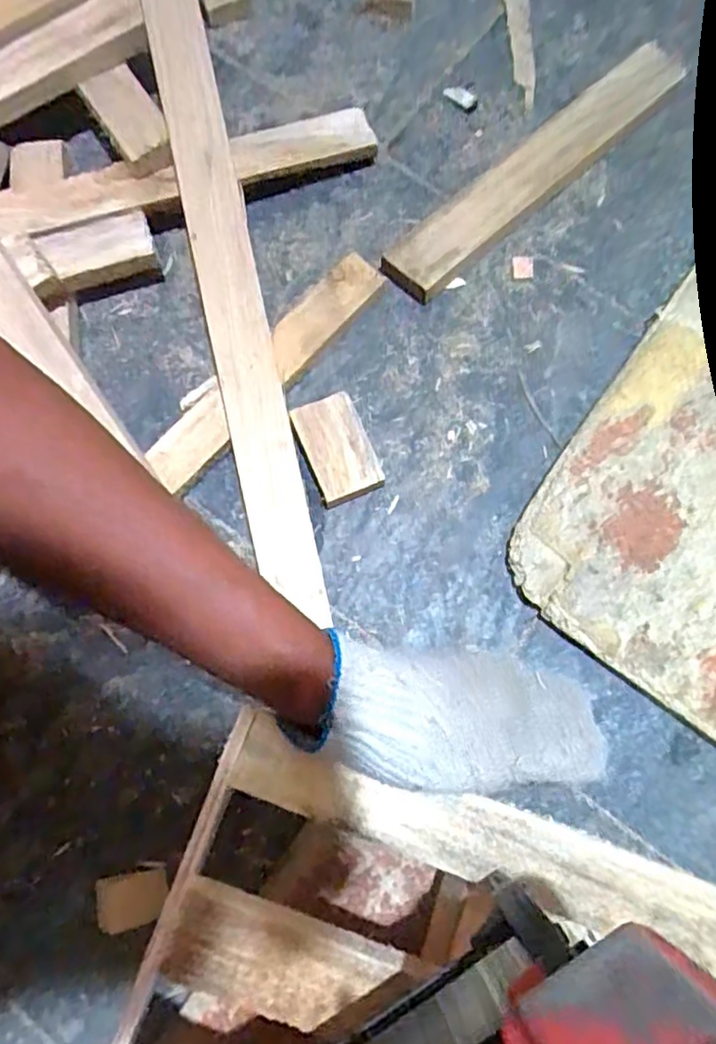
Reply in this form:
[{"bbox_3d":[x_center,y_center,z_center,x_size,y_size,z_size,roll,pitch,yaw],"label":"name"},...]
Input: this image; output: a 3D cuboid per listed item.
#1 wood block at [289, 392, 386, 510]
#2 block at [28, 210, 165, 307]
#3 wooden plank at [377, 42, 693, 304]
[{"bbox_3d":[-0.014,-0.049,0.435,0.044,0.021,0.069,-23,79,-5],"label":"wood block"},{"bbox_3d":[-0.181,-0.187,0.453,0.076,0.040,0.038,-14,78,-3],"label":"block"},{"bbox_3d":[0.131,-0.264,0.477,0.275,0.026,0.043,-42,81,-8],"label":"wooden plank"}]

